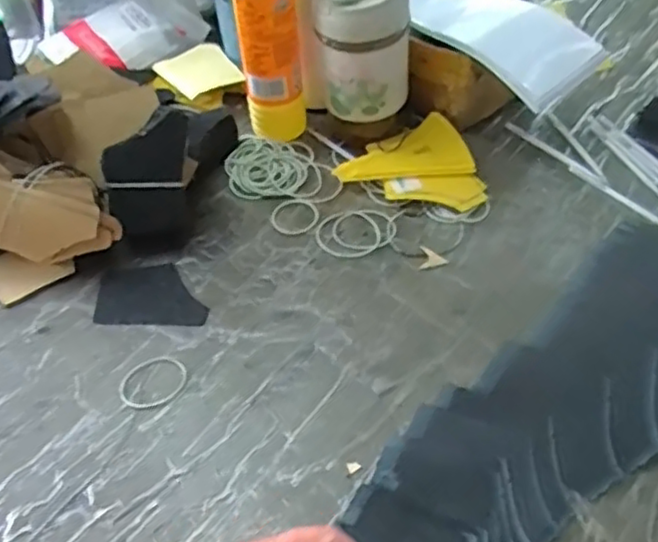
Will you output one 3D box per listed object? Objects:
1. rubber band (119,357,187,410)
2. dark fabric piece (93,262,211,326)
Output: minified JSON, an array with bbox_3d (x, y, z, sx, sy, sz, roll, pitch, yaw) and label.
[{"bbox_3d":[-0.130,0.082,0.497,0.050,0.004,0.041,-35,56,-23],"label":"rubber band"},{"bbox_3d":[-0.145,0.019,0.553,0.093,0.008,0.060,-2,54,6],"label":"dark fabric piece"}]

